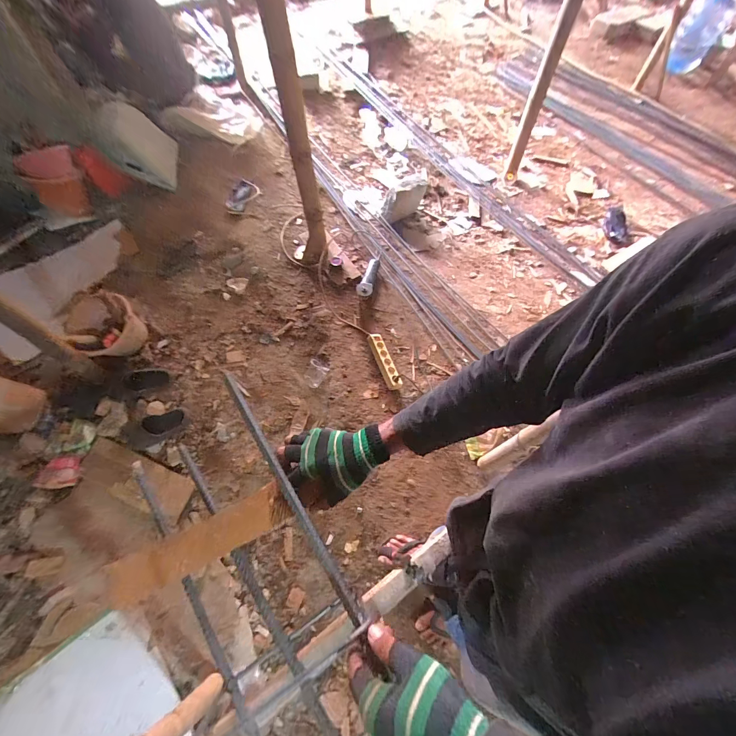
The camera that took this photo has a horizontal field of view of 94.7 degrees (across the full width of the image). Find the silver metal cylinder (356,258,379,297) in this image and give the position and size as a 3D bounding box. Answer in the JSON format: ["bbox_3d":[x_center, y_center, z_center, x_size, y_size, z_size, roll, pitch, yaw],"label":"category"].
[{"bbox_3d":[0.007,-0.450,1.682,0.076,0.060,0.243,17,63,8],"label":"silver metal cylinder"}]

